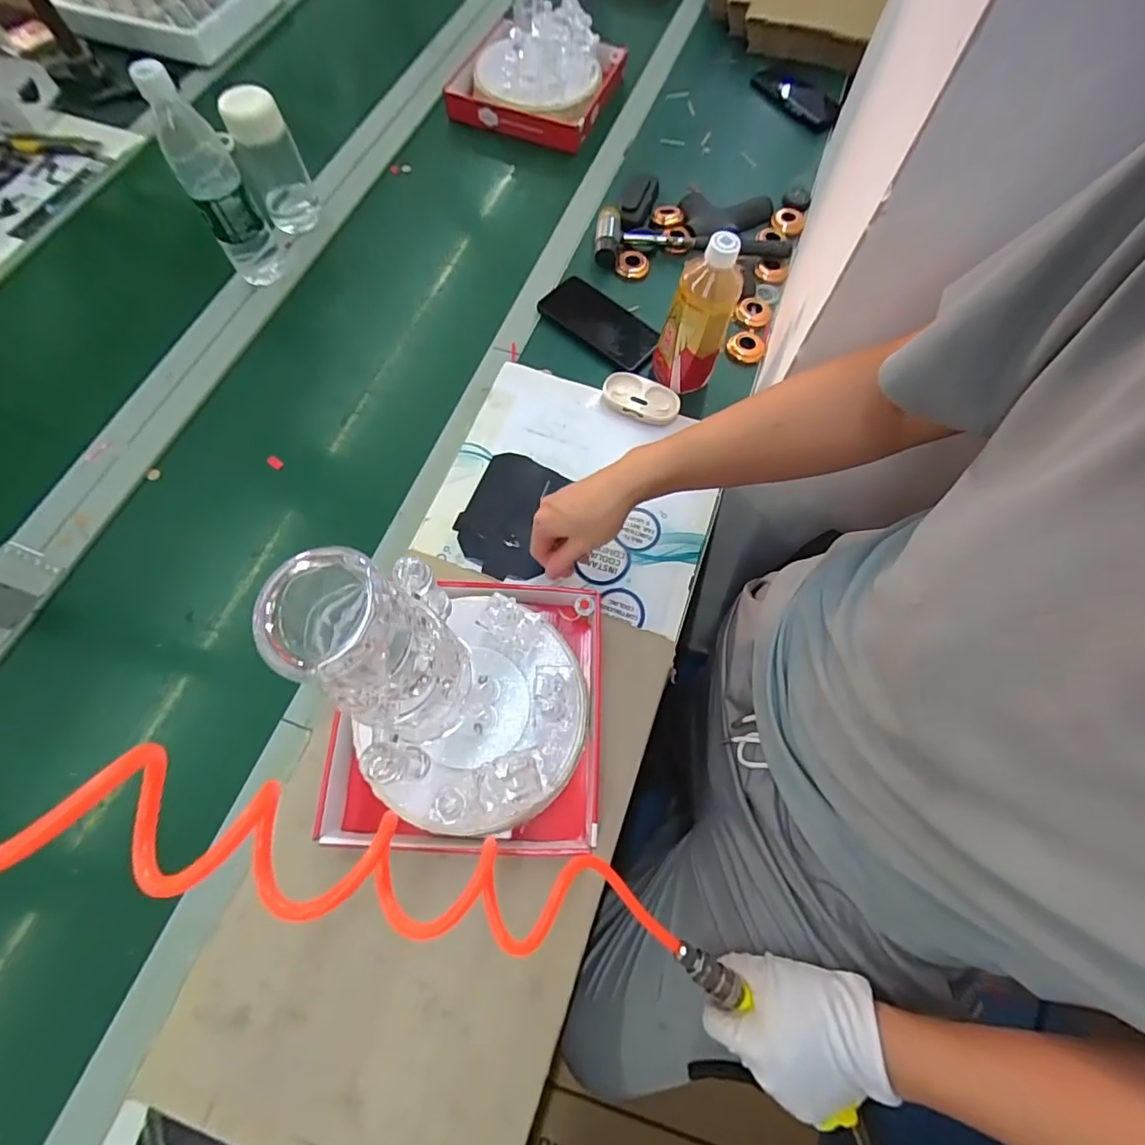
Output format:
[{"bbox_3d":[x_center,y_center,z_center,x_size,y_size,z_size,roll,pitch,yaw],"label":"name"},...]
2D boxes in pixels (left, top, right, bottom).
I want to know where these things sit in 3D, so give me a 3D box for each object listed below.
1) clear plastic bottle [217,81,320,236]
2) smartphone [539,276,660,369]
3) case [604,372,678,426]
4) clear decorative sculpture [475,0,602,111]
[{"bbox_3d":[-0.411,-0.562,0.720,0.077,0.153,0.066,-28,71,-12],"label":"clear plastic bottle"},{"bbox_3d":[0.038,-0.335,0.708,0.162,0.013,0.078,38,72,13],"label":"smartphone"},{"bbox_3d":[0.084,-0.213,0.656,0.094,0.013,0.053,25,69,9],"label":"case"},{"bbox_3d":[-0.057,-0.880,0.773,0.187,0.321,0.197,0,68,-1],"label":"clear decorative sculpture"}]

